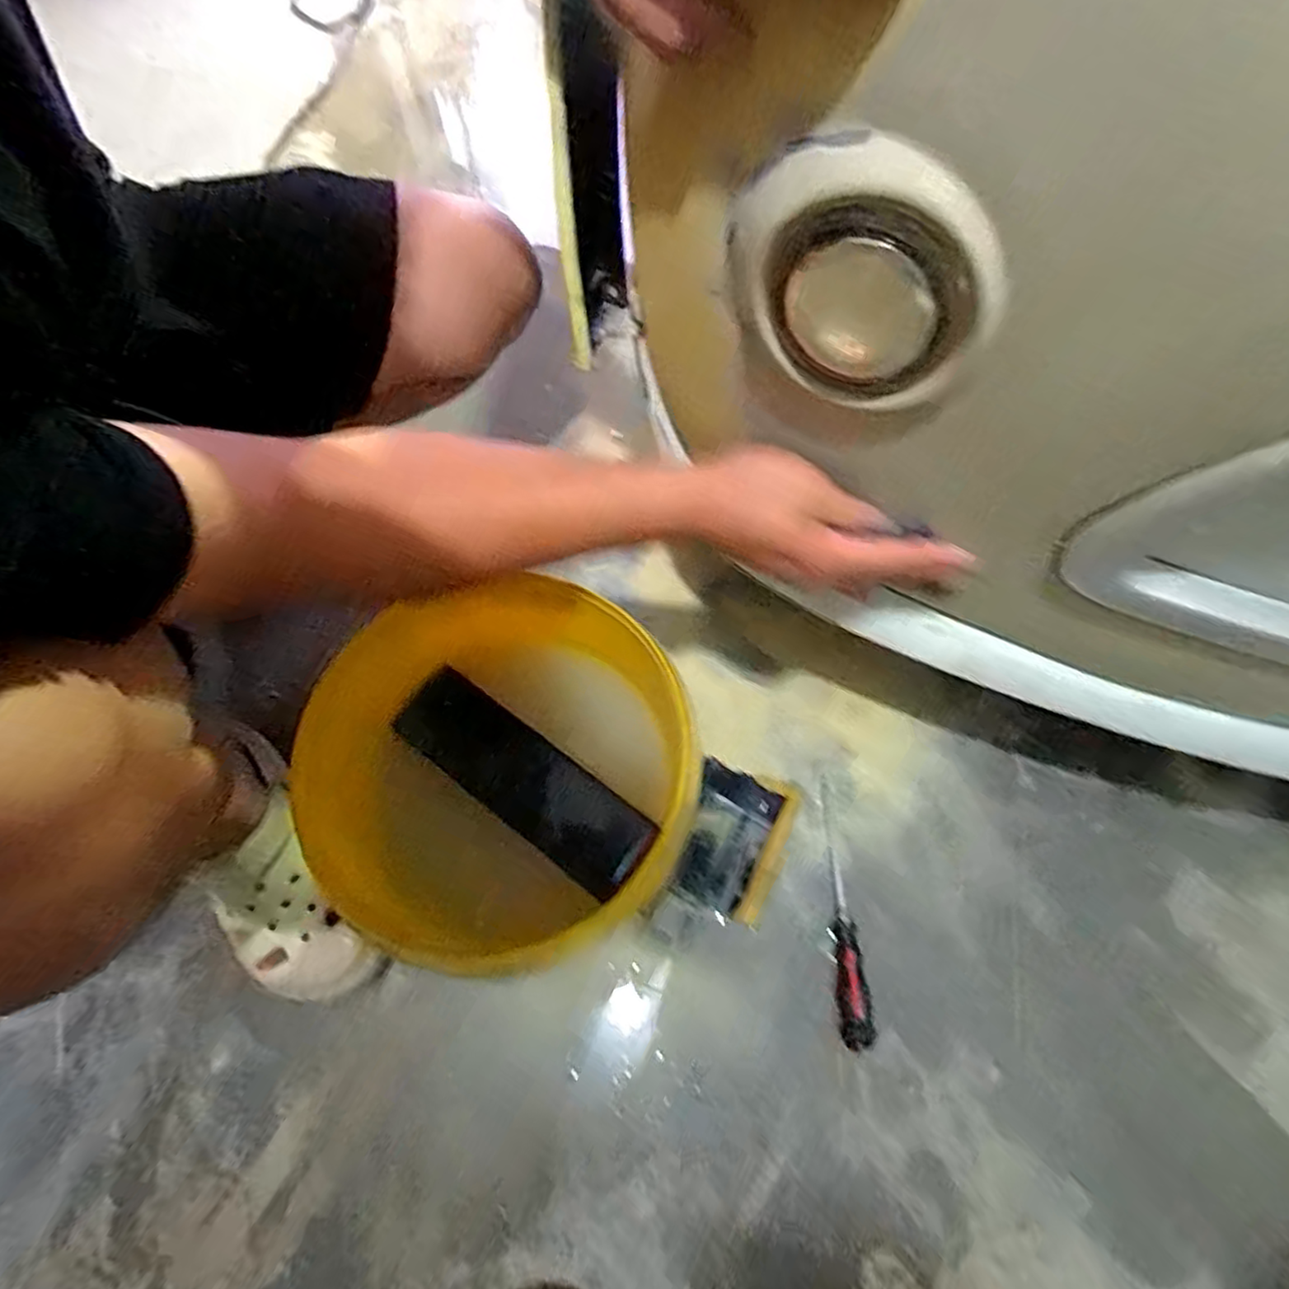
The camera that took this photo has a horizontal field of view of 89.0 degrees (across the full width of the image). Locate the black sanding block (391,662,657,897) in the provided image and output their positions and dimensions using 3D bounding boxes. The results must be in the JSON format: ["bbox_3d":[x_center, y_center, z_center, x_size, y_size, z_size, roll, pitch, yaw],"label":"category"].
[{"bbox_3d":[-0.095,0.103,0.510,0.217,0.014,0.068,34,71,16],"label":"black sanding block"}]

